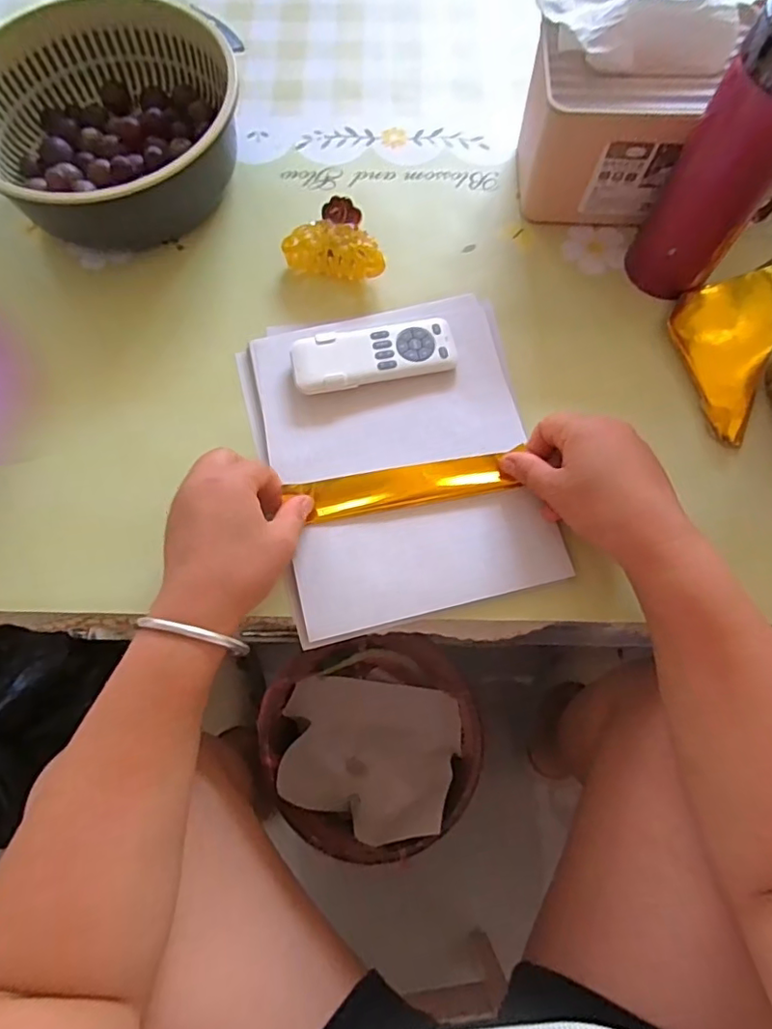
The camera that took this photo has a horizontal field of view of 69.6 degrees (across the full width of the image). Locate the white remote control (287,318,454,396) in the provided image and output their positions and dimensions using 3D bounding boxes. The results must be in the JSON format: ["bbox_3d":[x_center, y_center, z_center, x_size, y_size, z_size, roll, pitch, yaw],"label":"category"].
[{"bbox_3d":[-0.009,-0.124,0.432,0.125,0.014,0.048,-11,72,-4],"label":"white remote control"}]

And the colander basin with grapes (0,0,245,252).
[{"bbox_3d":[-0.241,-0.339,0.481,0.201,0.078,0.209,0,72,0],"label":"colander basin with grapes"}]

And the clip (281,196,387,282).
[{"bbox_3d":[-0.039,-0.224,0.463,0.083,0.039,0.049,18,73,6],"label":"clip"}]

